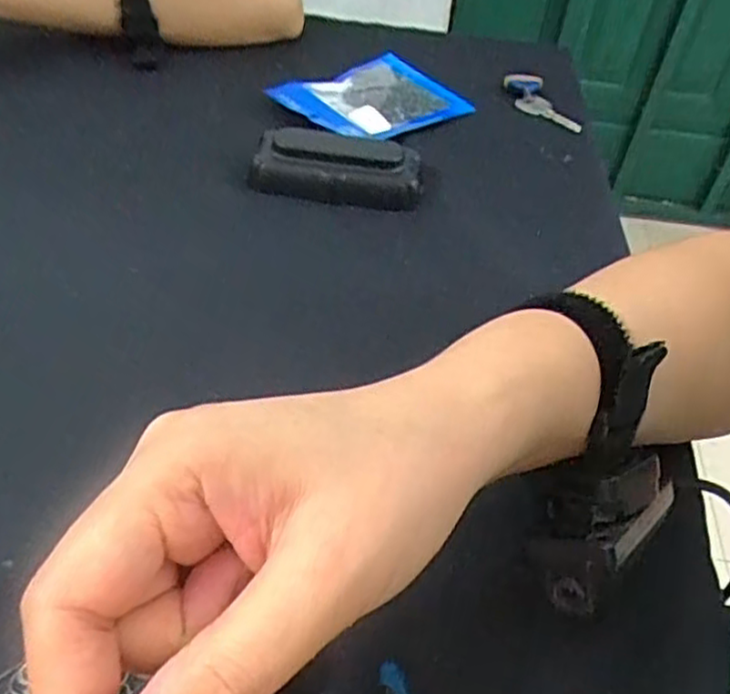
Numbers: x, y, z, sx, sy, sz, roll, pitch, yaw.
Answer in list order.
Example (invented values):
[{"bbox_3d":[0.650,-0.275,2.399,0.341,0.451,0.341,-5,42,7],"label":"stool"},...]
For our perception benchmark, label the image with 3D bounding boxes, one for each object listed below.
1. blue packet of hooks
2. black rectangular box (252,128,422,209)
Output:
[{"bbox_3d":[0.008,-0.190,0.537,0.138,0.017,0.095,-31,56,-31],"label":"blue packet of hooks"},{"bbox_3d":[-0.018,-0.118,0.445,0.107,0.029,0.039,7,45,0],"label":"black rectangular box"}]

